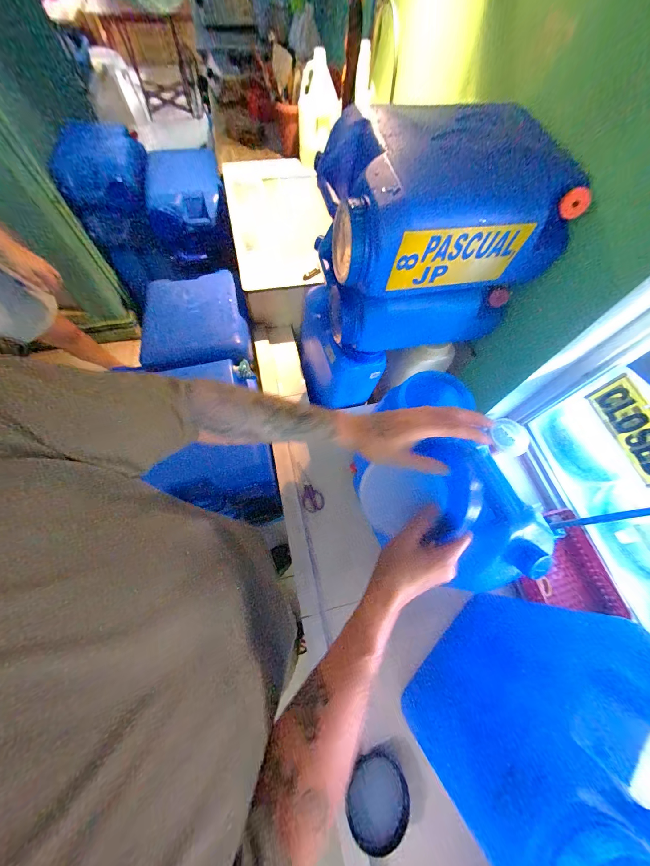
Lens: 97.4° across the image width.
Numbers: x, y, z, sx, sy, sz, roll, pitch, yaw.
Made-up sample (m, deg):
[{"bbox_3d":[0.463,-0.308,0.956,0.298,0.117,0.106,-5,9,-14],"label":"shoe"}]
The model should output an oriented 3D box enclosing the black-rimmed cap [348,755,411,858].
[{"bbox_3d":[0.098,0.697,0.536,0.126,0.033,0.115,16,48,-18],"label":"black-rimmed cap"}]

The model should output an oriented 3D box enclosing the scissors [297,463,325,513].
[{"bbox_3d":[-0.047,0.150,0.788,0.056,0.013,0.136,-21,83,-12],"label":"scissors"}]

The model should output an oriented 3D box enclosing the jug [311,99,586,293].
[{"bbox_3d":[0.215,-0.423,0.526,0.423,0.163,0.261,-10,67,-8],"label":"jug"}]

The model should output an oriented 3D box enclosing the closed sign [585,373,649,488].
[{"bbox_3d":[0.659,-0.004,0.605,0.014,0.089,0.223,-12,67,-8],"label":"closed sign"}]

